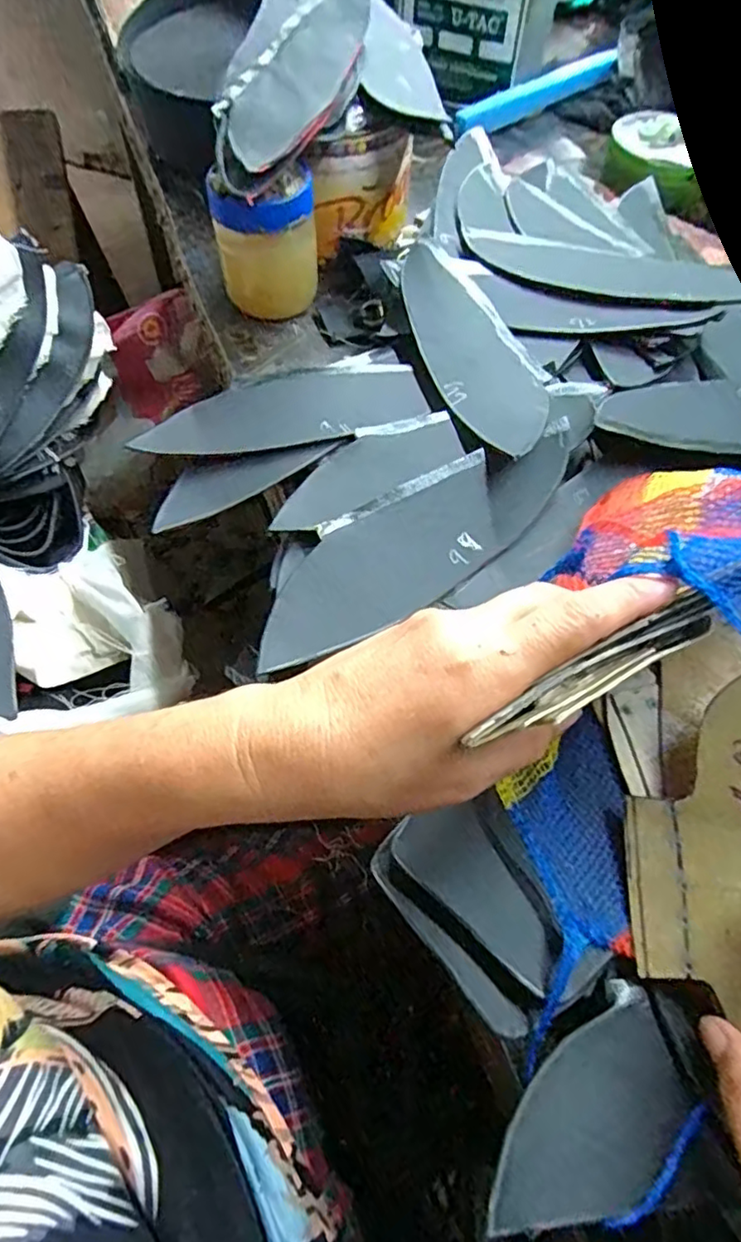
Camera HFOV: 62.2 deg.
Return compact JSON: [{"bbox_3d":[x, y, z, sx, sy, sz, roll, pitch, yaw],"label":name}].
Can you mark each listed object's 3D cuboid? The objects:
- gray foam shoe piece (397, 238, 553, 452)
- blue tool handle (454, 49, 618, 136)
[{"bbox_3d":[0.073,-0.186,0.417,0.068,0.020,0.204,-12,63,-8],"label":"gray foam shoe piece"},{"bbox_3d":[0.183,-0.584,0.680,0.274,0.026,0.028,-39,70,-20],"label":"blue tool handle"}]

